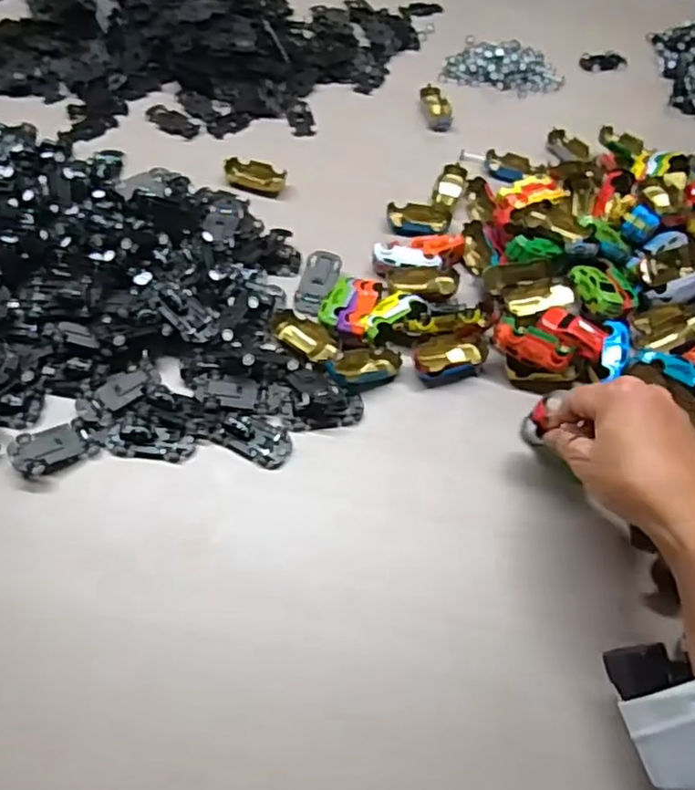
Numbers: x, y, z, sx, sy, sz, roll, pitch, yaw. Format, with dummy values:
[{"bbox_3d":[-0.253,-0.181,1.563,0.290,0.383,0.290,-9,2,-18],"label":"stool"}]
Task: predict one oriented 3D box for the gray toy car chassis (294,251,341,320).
[{"bbox_3d":[-0.028,-0.097,0.577,0.032,0.012,0.076,13,55,5],"label":"gray toy car chassis"}]

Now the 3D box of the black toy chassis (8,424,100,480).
[{"bbox_3d":[-0.212,0.036,0.467,0.053,0.017,0.030,-23,60,-20],"label":"black toy chassis"}]

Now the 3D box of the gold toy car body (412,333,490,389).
[{"bbox_3d":[0.084,-0.031,0.541,0.063,0.021,0.036,-14,57,-14],"label":"gold toy car body"}]

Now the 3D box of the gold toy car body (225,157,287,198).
[{"bbox_3d":[-0.095,-0.224,0.668,0.063,0.014,0.032,17,55,7],"label":"gold toy car body"}]

